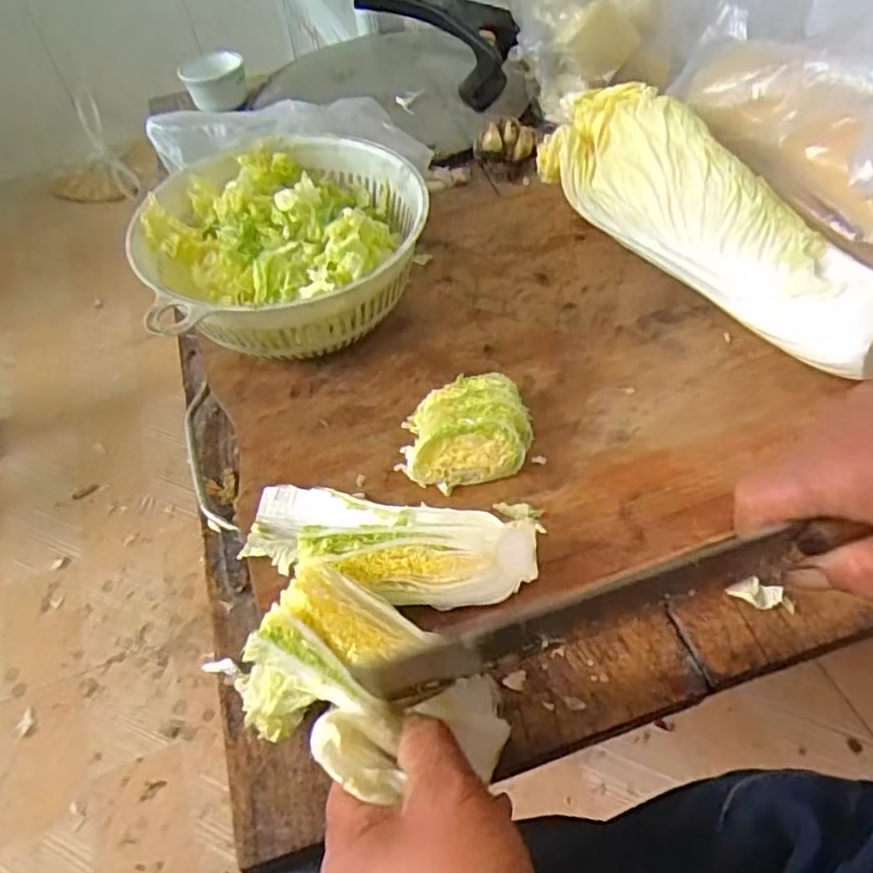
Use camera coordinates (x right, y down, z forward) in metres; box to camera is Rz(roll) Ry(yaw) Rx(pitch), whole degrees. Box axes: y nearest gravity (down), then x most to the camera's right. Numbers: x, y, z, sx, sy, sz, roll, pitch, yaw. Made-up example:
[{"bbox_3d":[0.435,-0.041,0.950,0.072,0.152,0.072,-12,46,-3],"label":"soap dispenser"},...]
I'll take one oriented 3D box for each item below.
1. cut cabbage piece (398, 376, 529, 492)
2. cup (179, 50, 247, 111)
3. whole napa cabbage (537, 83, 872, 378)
[{"bbox_3d":[0.016,-0.004,0.421,0.080,0.035,0.067,-14,53,-7],"label":"cut cabbage piece"},{"bbox_3d":[-0.276,-0.438,0.829,0.079,0.043,0.063,-15,54,-8],"label":"cup"},{"bbox_3d":[0.195,-0.157,0.491,0.087,0.089,0.313,-29,57,-17],"label":"whole napa cabbage"}]

